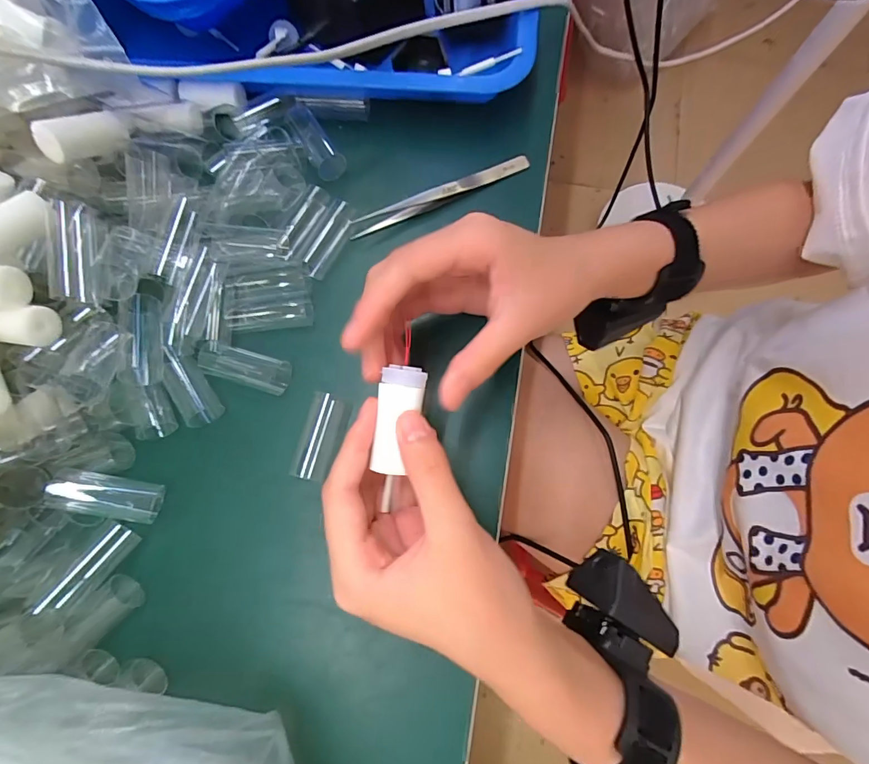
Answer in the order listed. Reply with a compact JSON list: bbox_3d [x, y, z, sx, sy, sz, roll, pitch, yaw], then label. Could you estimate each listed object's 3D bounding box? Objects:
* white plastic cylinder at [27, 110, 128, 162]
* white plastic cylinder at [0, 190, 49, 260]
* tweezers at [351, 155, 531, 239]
[{"bbox_3d":[-0.191,-0.134,0.241,0.015,0.017,0.042,42,53,11],"label":"white plastic cylinder"},{"bbox_3d":[-0.216,-0.080,0.223,0.019,0.015,0.042,28,64,8],"label":"white plastic cylinder"},{"bbox_3d":[0.006,-0.125,0.292,0.126,0.014,0.010,-26,76,-6],"label":"tweezers"}]

